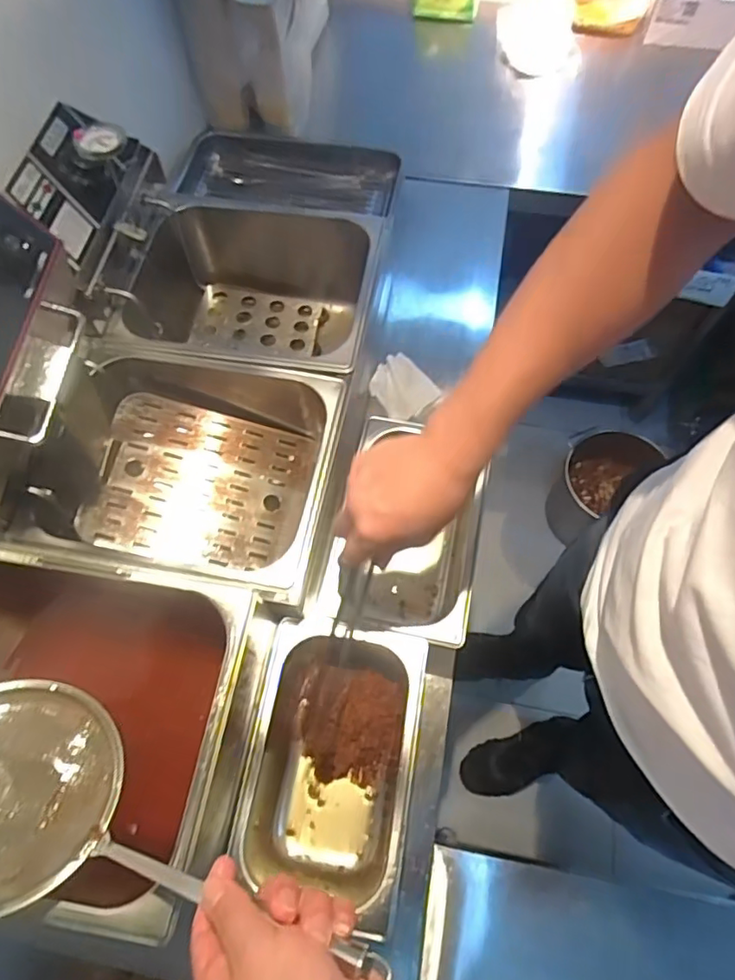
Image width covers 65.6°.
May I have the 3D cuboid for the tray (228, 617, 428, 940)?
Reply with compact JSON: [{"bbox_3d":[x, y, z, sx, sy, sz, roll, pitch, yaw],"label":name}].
[{"bbox_3d":[-0.036,0.288,0.612,0.165,0.102,0.264,9,67,6],"label":"tray"}]

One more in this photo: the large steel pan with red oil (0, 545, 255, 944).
[{"bbox_3d":[-0.295,0.221,0.566,0.358,0.201,0.270,8,67,5],"label":"large steel pan with red oil"}]

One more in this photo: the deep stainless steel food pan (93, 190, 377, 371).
[{"bbox_3d":[-0.176,-0.255,0.834,0.364,0.181,0.267,9,67,6],"label":"deep stainless steel food pan"}]

